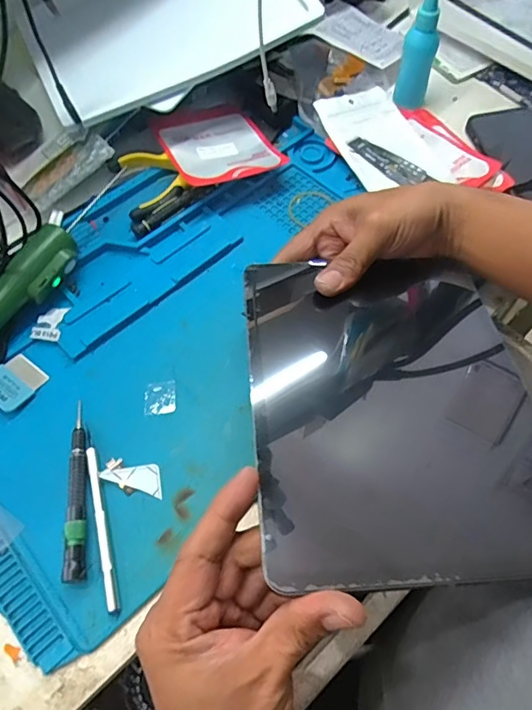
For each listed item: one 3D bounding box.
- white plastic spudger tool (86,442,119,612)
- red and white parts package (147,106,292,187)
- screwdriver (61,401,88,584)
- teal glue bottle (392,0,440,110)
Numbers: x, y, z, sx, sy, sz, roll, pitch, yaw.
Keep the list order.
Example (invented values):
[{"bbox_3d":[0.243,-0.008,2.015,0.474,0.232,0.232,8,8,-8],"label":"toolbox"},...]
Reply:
[{"bbox_3d":[-0.115,0.119,0.346,0.008,0.006,0.112,-15,62,-6],"label":"white plastic spudger tool"},{"bbox_3d":[-0.051,-0.220,0.508,0.103,0.008,0.139,-22,56,-17],"label":"red and white parts package"},{"bbox_3d":[-0.135,0.094,0.357,0.013,0.015,0.129,-9,62,-3],"label":"screwdriver"},{"bbox_3d":[0.160,-0.315,0.517,0.034,0.123,0.029,12,63,8],"label":"teal glue bottle"}]

